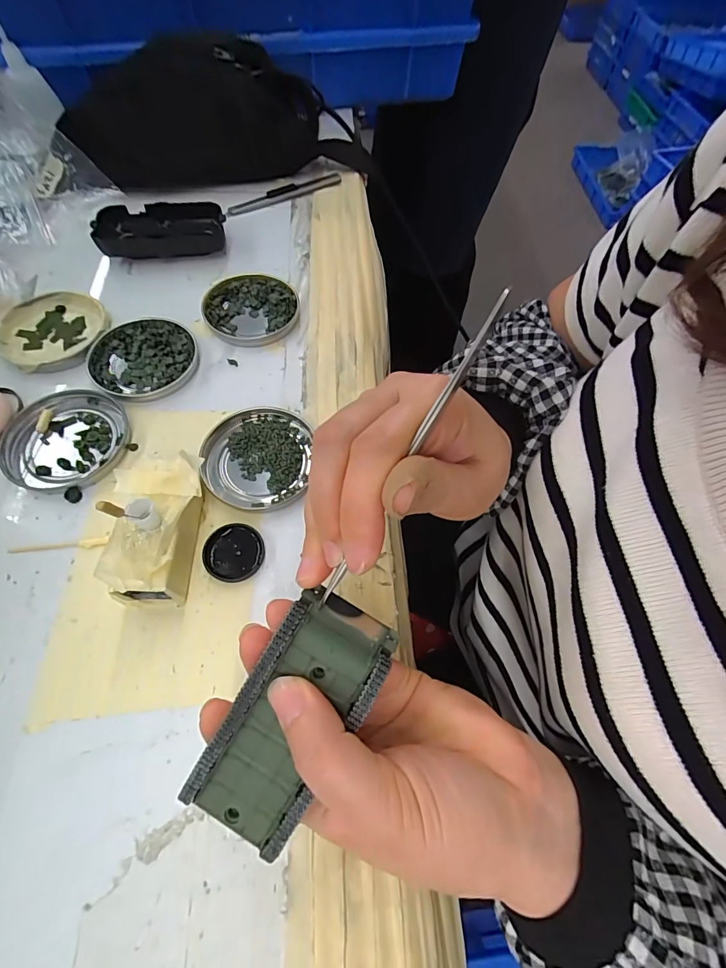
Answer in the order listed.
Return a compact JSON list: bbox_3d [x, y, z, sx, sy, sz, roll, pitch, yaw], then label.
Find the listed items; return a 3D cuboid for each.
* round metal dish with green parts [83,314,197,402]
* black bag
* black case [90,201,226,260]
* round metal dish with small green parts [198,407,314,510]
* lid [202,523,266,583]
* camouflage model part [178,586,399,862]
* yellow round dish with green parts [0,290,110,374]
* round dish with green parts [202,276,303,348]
[{"bbox_3d":[-0.169,-0.098,0.318,0.077,0.009,0.078,1,63,-2],"label":"round metal dish with green parts"},{"bbox_3d":[-0.168,-0.367,0.405,0.242,0.096,0.040,-7,64,-7],"label":"black bag"},{"bbox_3d":[-0.184,-0.234,0.376,0.109,0.022,0.049,-9,64,-8],"label":"black case"},{"bbox_3d":[-0.071,-0.019,0.281,0.072,0.014,0.074,1,63,-2],"label":"round metal dish with small green parts"},{"bbox_3d":[-0.079,0.042,0.252,0.035,0.007,0.034,1,63,-2],"label":"lid"},{"bbox_3d":[-0.029,0.091,0.155,0.042,0.021,0.094,30,90,12],"label":"camouflage model part"},{"bbox_3d":[-0.249,-0.123,0.328,0.073,0.011,0.082,14,63,4],"label":"yellow round dish with green parts"},{"bbox_3d":[-0.095,-0.151,0.348,0.076,0.009,0.078,1,63,-2],"label":"round dish with green parts"}]

